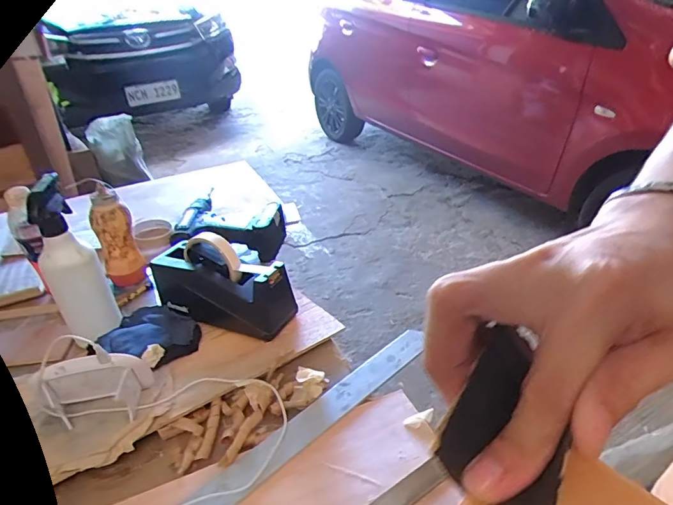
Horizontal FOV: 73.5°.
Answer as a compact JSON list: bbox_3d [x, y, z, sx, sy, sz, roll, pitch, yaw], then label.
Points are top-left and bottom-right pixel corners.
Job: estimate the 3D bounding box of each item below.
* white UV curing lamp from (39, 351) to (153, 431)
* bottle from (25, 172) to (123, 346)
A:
[{"bbox_3d":[-0.271,0.152,0.502,0.109,0.063,0.048,-4,33,-1],"label":"white UV curing lamp"},{"bbox_3d":[-0.362,0.020,0.620,0.068,0.231,0.073,-24,39,-29],"label":"bottle"}]

